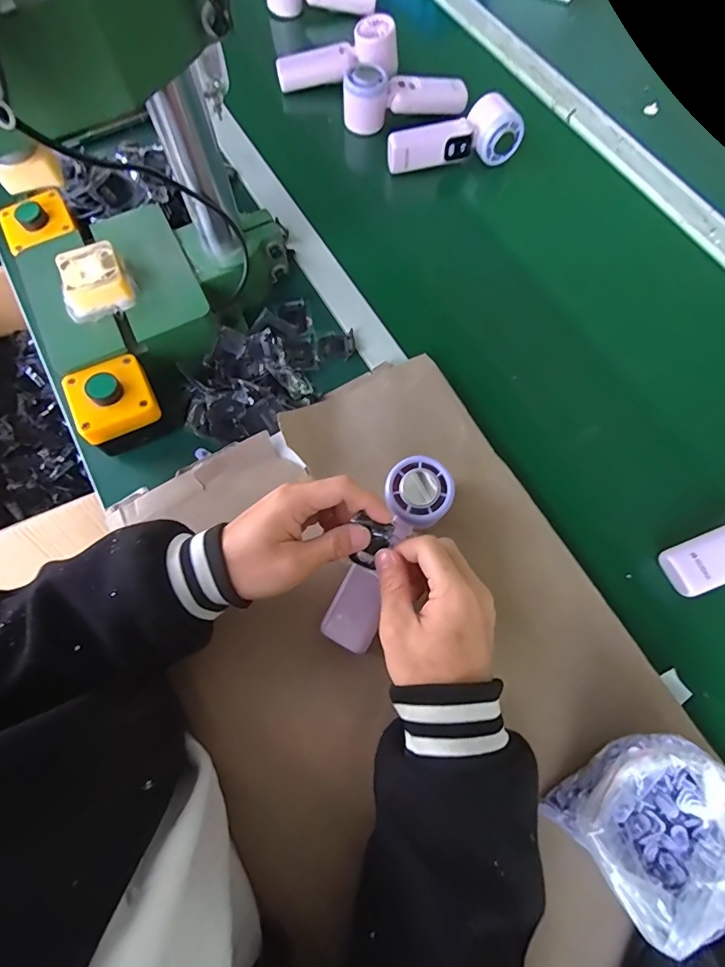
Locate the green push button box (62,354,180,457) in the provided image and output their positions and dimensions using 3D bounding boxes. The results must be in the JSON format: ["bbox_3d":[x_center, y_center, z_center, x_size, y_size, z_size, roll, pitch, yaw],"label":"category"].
[{"bbox_3d":[-0.227,-0.073,0.426,0.074,0.064,0.073,-25,72,-9],"label":"green push button box"}]

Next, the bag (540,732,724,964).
[{"bbox_3d":[0.197,0.232,0.303,0.101,0.070,0.100,-34,74,-12],"label":"bag"}]

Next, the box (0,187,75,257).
[{"bbox_3d":[-0.340,-0.273,0.462,0.066,0.024,0.059,-25,72,-9],"label":"box"}]

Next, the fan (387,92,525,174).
[{"bbox_3d":[0.115,-0.428,0.560,0.161,0.049,0.053,-22,71,-8],"label":"fan"}]

